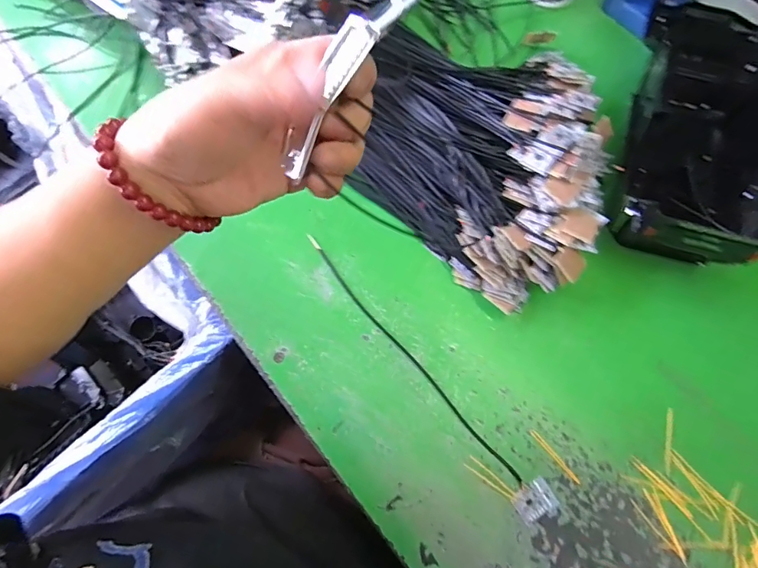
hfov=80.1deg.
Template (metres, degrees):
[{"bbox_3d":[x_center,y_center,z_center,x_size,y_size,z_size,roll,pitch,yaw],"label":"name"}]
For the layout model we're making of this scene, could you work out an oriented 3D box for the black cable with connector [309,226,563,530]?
[{"bbox_3d":[0.036,0.072,0.391,0.031,0.004,0.306,-39,76,-11],"label":"black cable with connector"}]

